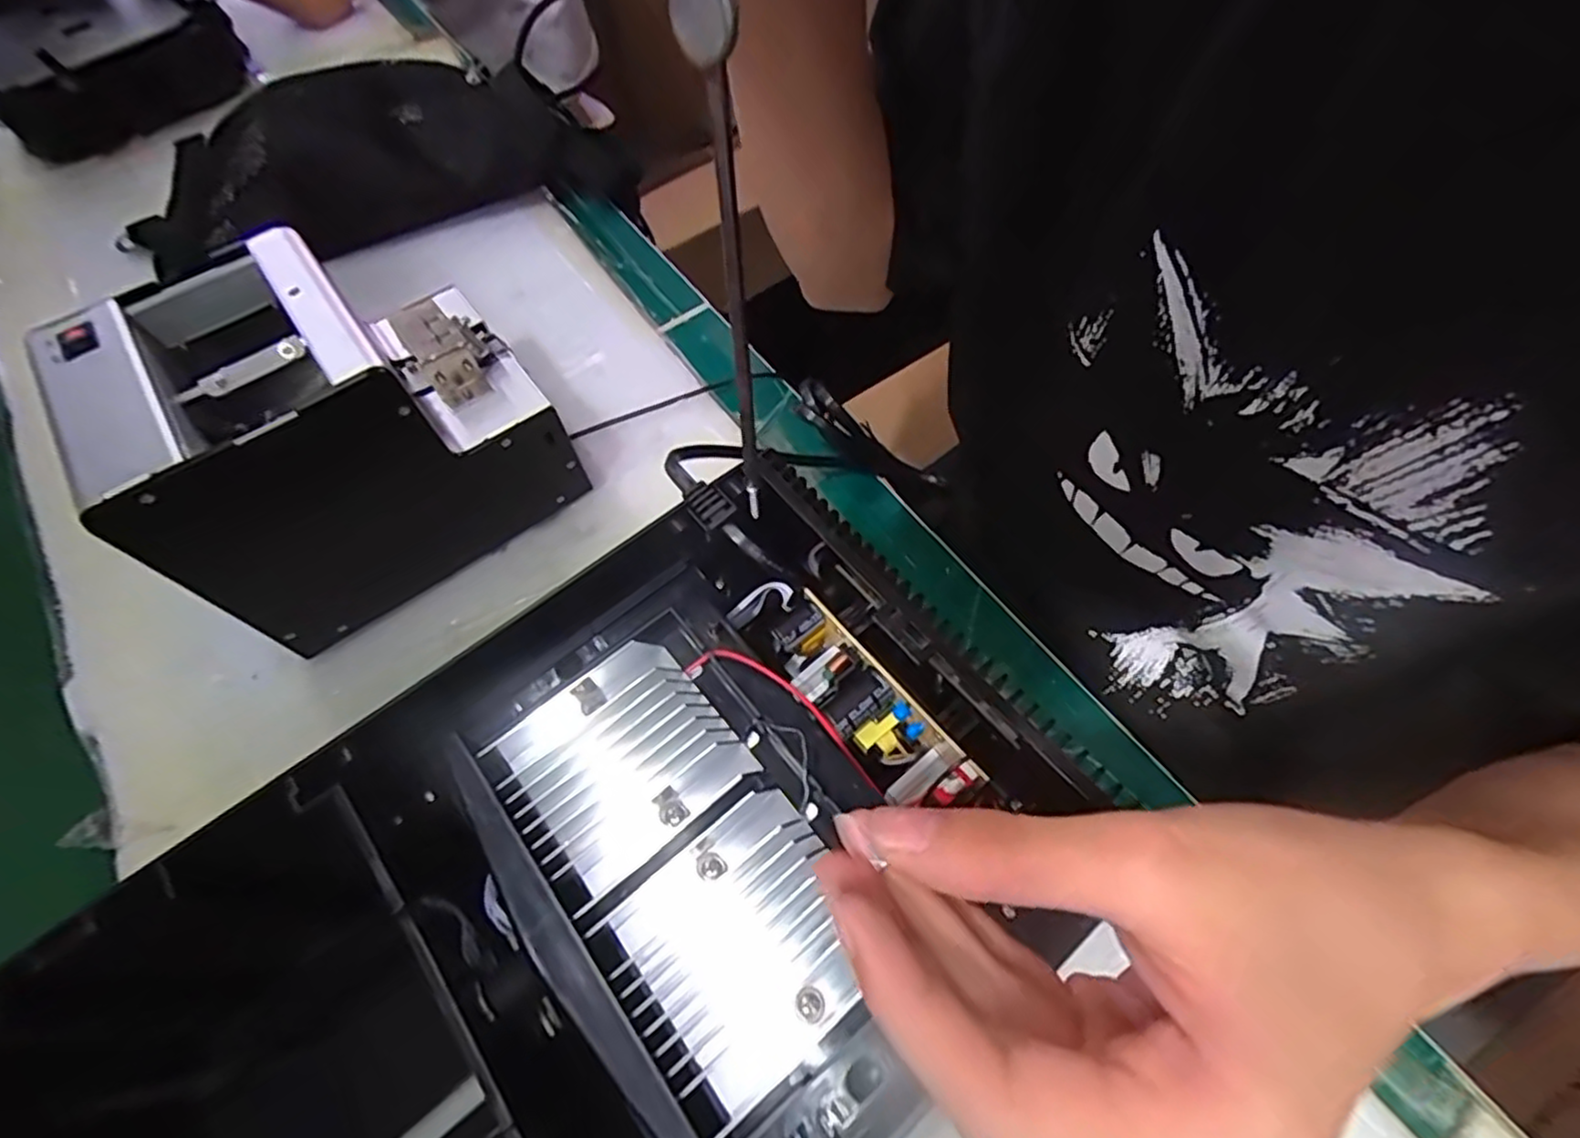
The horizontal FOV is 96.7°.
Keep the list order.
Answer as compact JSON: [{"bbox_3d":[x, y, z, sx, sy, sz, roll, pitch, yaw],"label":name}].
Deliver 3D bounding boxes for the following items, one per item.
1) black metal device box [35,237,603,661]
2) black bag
[{"bbox_3d":[-0.233,-0.071,0.369,0.185,0.141,0.123,-36,66,-13],"label":"black metal device box"},{"bbox_3d":[-0.297,-0.294,0.507,0.346,0.106,0.071,-11,62,-1],"label":"black bag"}]

